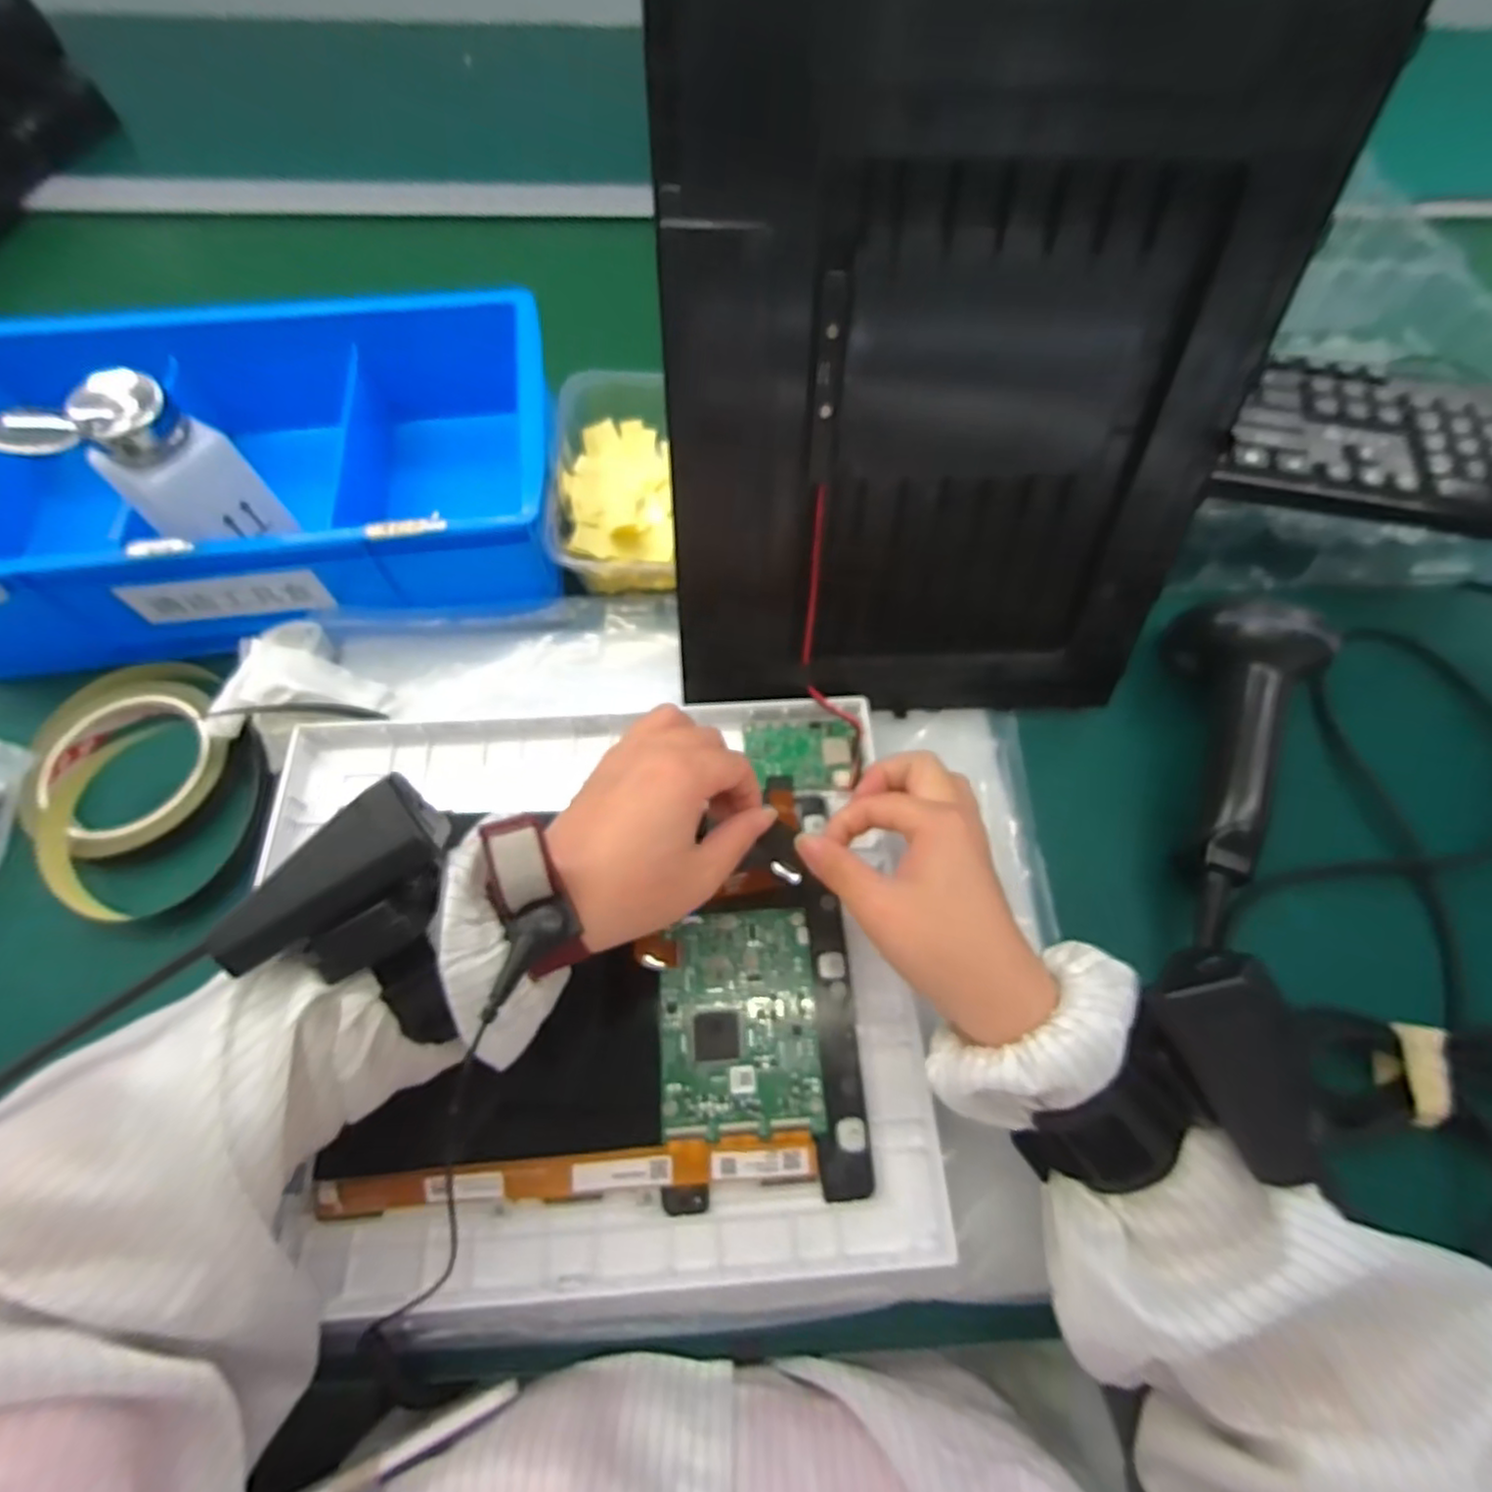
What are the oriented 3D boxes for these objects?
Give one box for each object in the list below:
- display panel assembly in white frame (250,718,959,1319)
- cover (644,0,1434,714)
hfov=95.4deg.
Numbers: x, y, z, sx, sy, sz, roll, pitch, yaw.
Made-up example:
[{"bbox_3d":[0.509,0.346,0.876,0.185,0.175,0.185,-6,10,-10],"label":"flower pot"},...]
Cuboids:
[{"bbox_3d":[-0.073,0.101,0.318,0.292,0.019,0.256,-4,64,-3],"label":"display panel assembly in white frame"},{"bbox_3d":[0.090,-0.130,0.286,0.240,0.284,0.014,-3,42,-5],"label":"cover"}]

